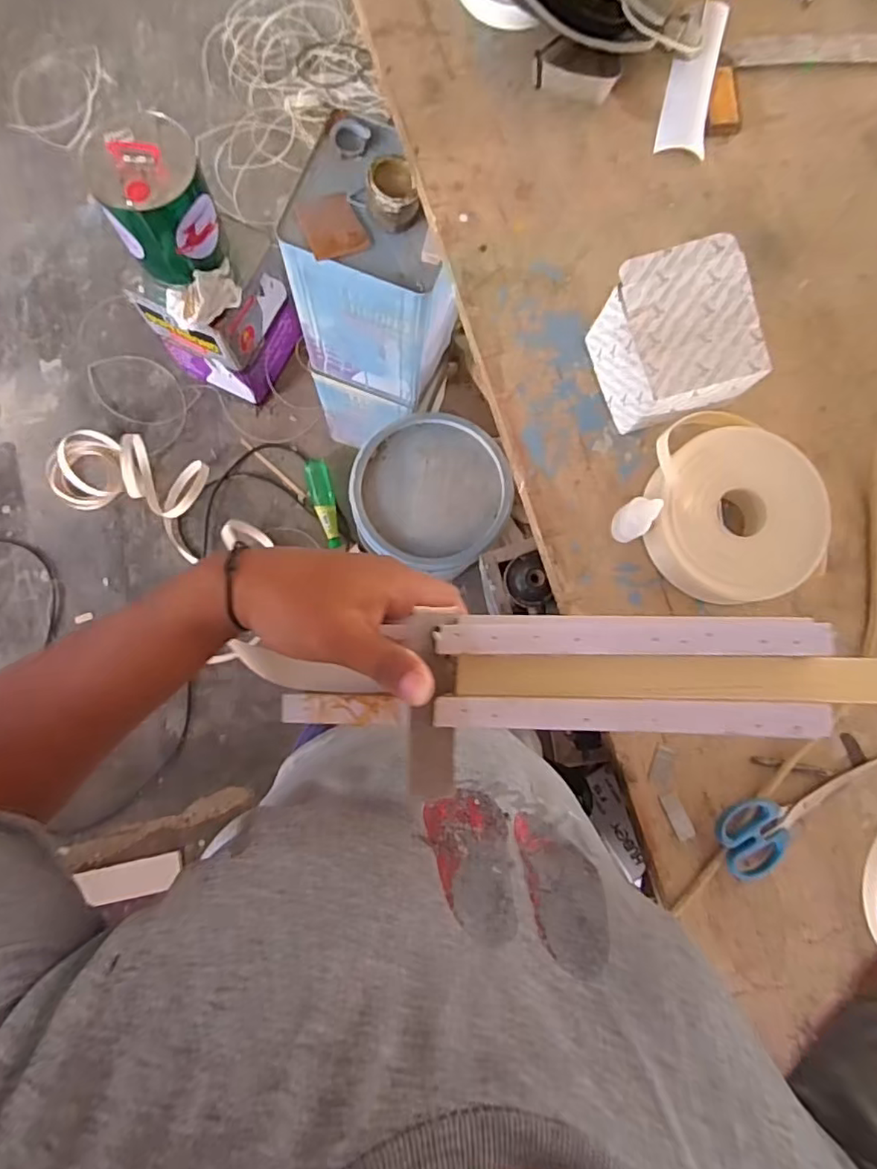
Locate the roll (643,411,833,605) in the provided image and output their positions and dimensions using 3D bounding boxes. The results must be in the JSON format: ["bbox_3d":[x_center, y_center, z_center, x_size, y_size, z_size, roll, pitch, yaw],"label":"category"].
[{"bbox_3d":[0.295,-0.077,0.601,0.165,0.052,0.199,-29,84,-6],"label":"roll"}]

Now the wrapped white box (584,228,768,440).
[{"bbox_3d":[0.237,-0.242,0.596,0.124,0.105,0.140,-19,83,-5],"label":"wrapped white box"}]

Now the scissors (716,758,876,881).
[{"bbox_3d":[0.371,0.222,0.590,0.199,0.025,0.074,-30,84,-6],"label":"scissors"}]

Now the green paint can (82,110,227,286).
[{"bbox_3d":[-0.498,-0.686,1.052,0.179,0.204,0.179,0,82,-3],"label":"green paint can"}]

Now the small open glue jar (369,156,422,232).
[{"bbox_3d":[-0.060,-0.528,0.794,0.064,0.058,0.068,0,82,-3],"label":"small open glue jar"}]

